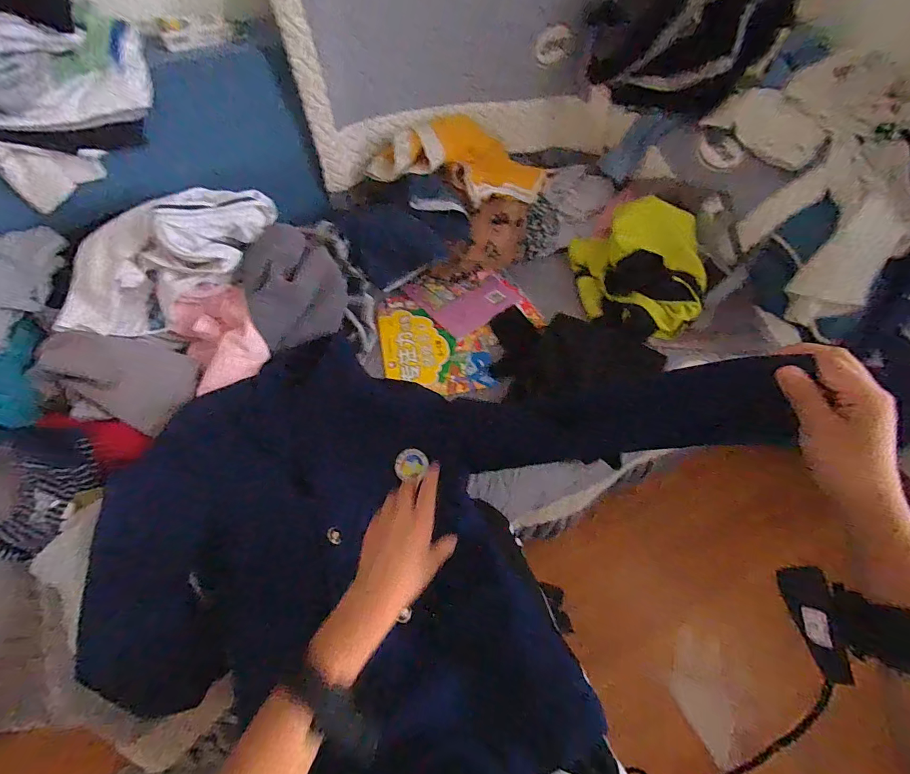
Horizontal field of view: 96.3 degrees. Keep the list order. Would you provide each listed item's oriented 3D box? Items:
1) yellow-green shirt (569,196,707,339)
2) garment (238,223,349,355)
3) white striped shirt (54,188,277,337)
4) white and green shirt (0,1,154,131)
[{"bbox_3d":[0.338,-0.234,0.761,0.245,0.109,0.259,22,60,12],"label":"yellow-green shirt"},{"bbox_3d":[-0.258,-0.160,0.651,0.152,0.106,0.160,-27,62,-17],"label":"garment"},{"bbox_3d":[-0.435,-0.193,0.612,0.340,0.116,0.150,-34,63,-2],"label":"white striped shirt"},{"bbox_3d":[-0.642,-0.435,0.565,0.377,0.118,0.130,-26,62,-16],"label":"white and green shirt"}]

